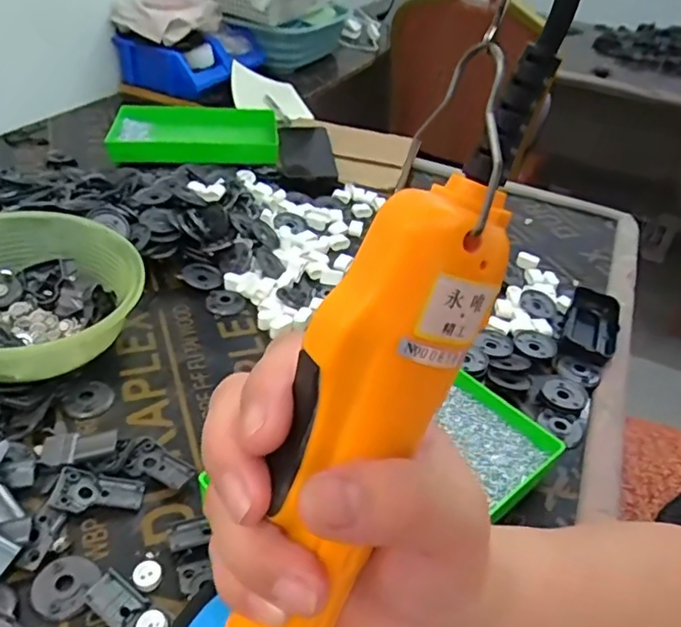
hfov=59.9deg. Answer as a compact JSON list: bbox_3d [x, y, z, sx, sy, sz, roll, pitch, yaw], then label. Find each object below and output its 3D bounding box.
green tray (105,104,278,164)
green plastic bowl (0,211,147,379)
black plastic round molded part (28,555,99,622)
[{"bbox_3d":[-0.226,-0.273,0.900,0.261,0.041,0.149,3,38,-7],"label":"green tray"},{"bbox_3d":[-0.287,-0.017,0.529,0.184,0.076,0.181,5,37,-4],"label":"green plastic bowl"},{"bbox_3d":[-0.176,0.172,0.375,0.037,0.009,0.038,5,37,-4],"label":"black plastic round molded part"}]

